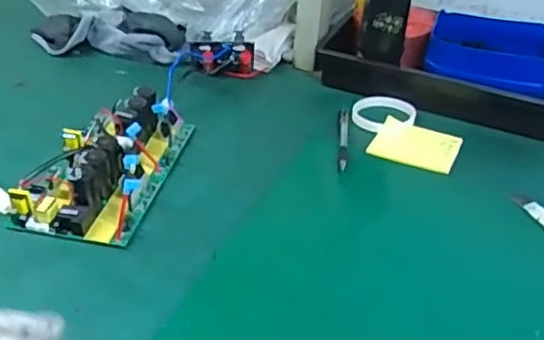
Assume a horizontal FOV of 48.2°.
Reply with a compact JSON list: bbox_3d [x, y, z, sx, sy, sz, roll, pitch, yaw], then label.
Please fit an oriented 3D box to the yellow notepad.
[{"bbox_3d":[0.190,-0.034,0.802,0.107,0.005,0.093,17,39,18],"label":"yellow notepad"}]

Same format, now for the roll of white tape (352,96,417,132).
[{"bbox_3d":[0.158,-0.080,0.859,0.088,0.010,0.084,2,36,-2],"label":"roll of white tape"}]

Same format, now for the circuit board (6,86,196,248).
[{"bbox_3d":[-0.193,-0.022,0.718,0.138,0.057,0.238,9,37,8],"label":"circuit board"}]

